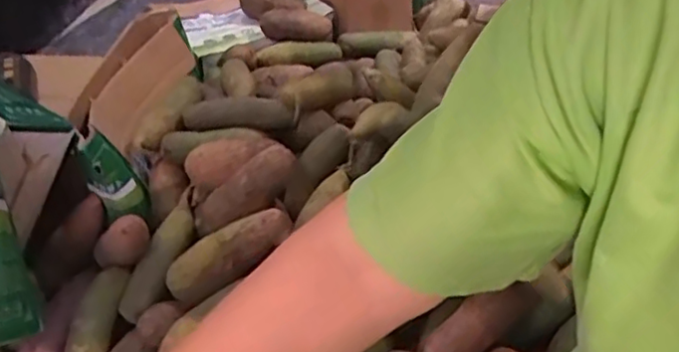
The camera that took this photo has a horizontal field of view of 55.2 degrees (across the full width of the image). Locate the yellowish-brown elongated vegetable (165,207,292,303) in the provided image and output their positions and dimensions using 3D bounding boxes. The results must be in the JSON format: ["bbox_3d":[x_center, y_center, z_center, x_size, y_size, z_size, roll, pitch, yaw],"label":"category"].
[{"bbox_3d":[-0.146,0.100,0.849,0.175,0.052,0.055,-32,42,-2],"label":"yellowish-brown elongated vegetable"}]

